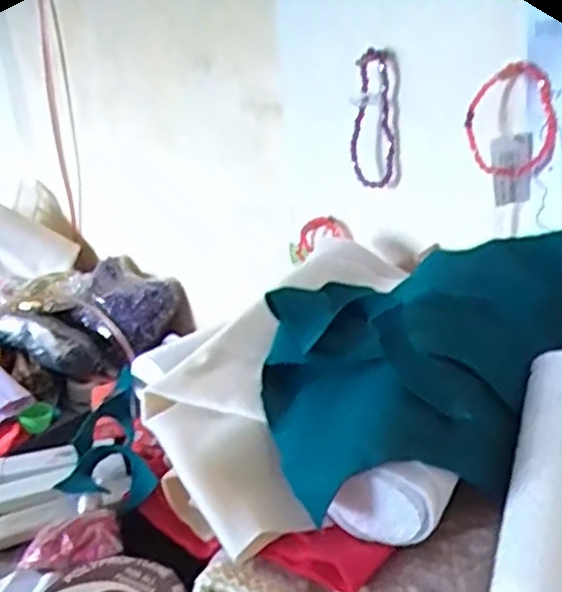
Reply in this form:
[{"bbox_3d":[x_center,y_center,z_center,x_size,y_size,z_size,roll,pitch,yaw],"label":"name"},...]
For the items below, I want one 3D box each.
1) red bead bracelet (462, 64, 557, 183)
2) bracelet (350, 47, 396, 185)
[{"bbox_3d":[0.181,-0.136,0.572,0.068,0.087,0.009,-11,18,17],"label":"red bead bracelet"},{"bbox_3d":[0.085,-0.162,0.668,0.038,0.125,0.015,8,30,19],"label":"bracelet"}]

